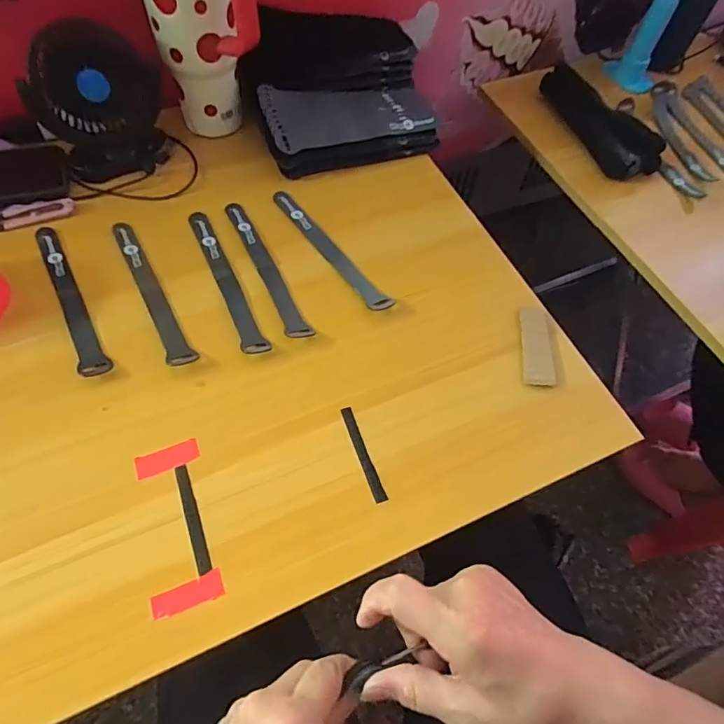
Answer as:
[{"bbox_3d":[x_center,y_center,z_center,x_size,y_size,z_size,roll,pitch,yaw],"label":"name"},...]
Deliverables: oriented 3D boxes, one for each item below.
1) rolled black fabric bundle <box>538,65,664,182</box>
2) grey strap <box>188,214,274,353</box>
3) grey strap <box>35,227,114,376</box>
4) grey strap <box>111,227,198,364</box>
[{"bbox_3d":[0.319,-0.332,0.659,0.062,0.035,0.204,-16,62,-12],"label":"rolled black fabric bundle"},{"bbox_3d":[-0.133,-0.083,0.476,0.023,0.004,0.189,-21,62,-15],"label":"grey strap"},{"bbox_3d":[-0.272,-0.063,0.457,0.025,0.004,0.189,-21,62,-22],"label":"grey strap"},{"bbox_3d":[-0.202,-0.069,0.463,0.023,0.004,0.189,-26,64,-19],"label":"grey strap"}]

